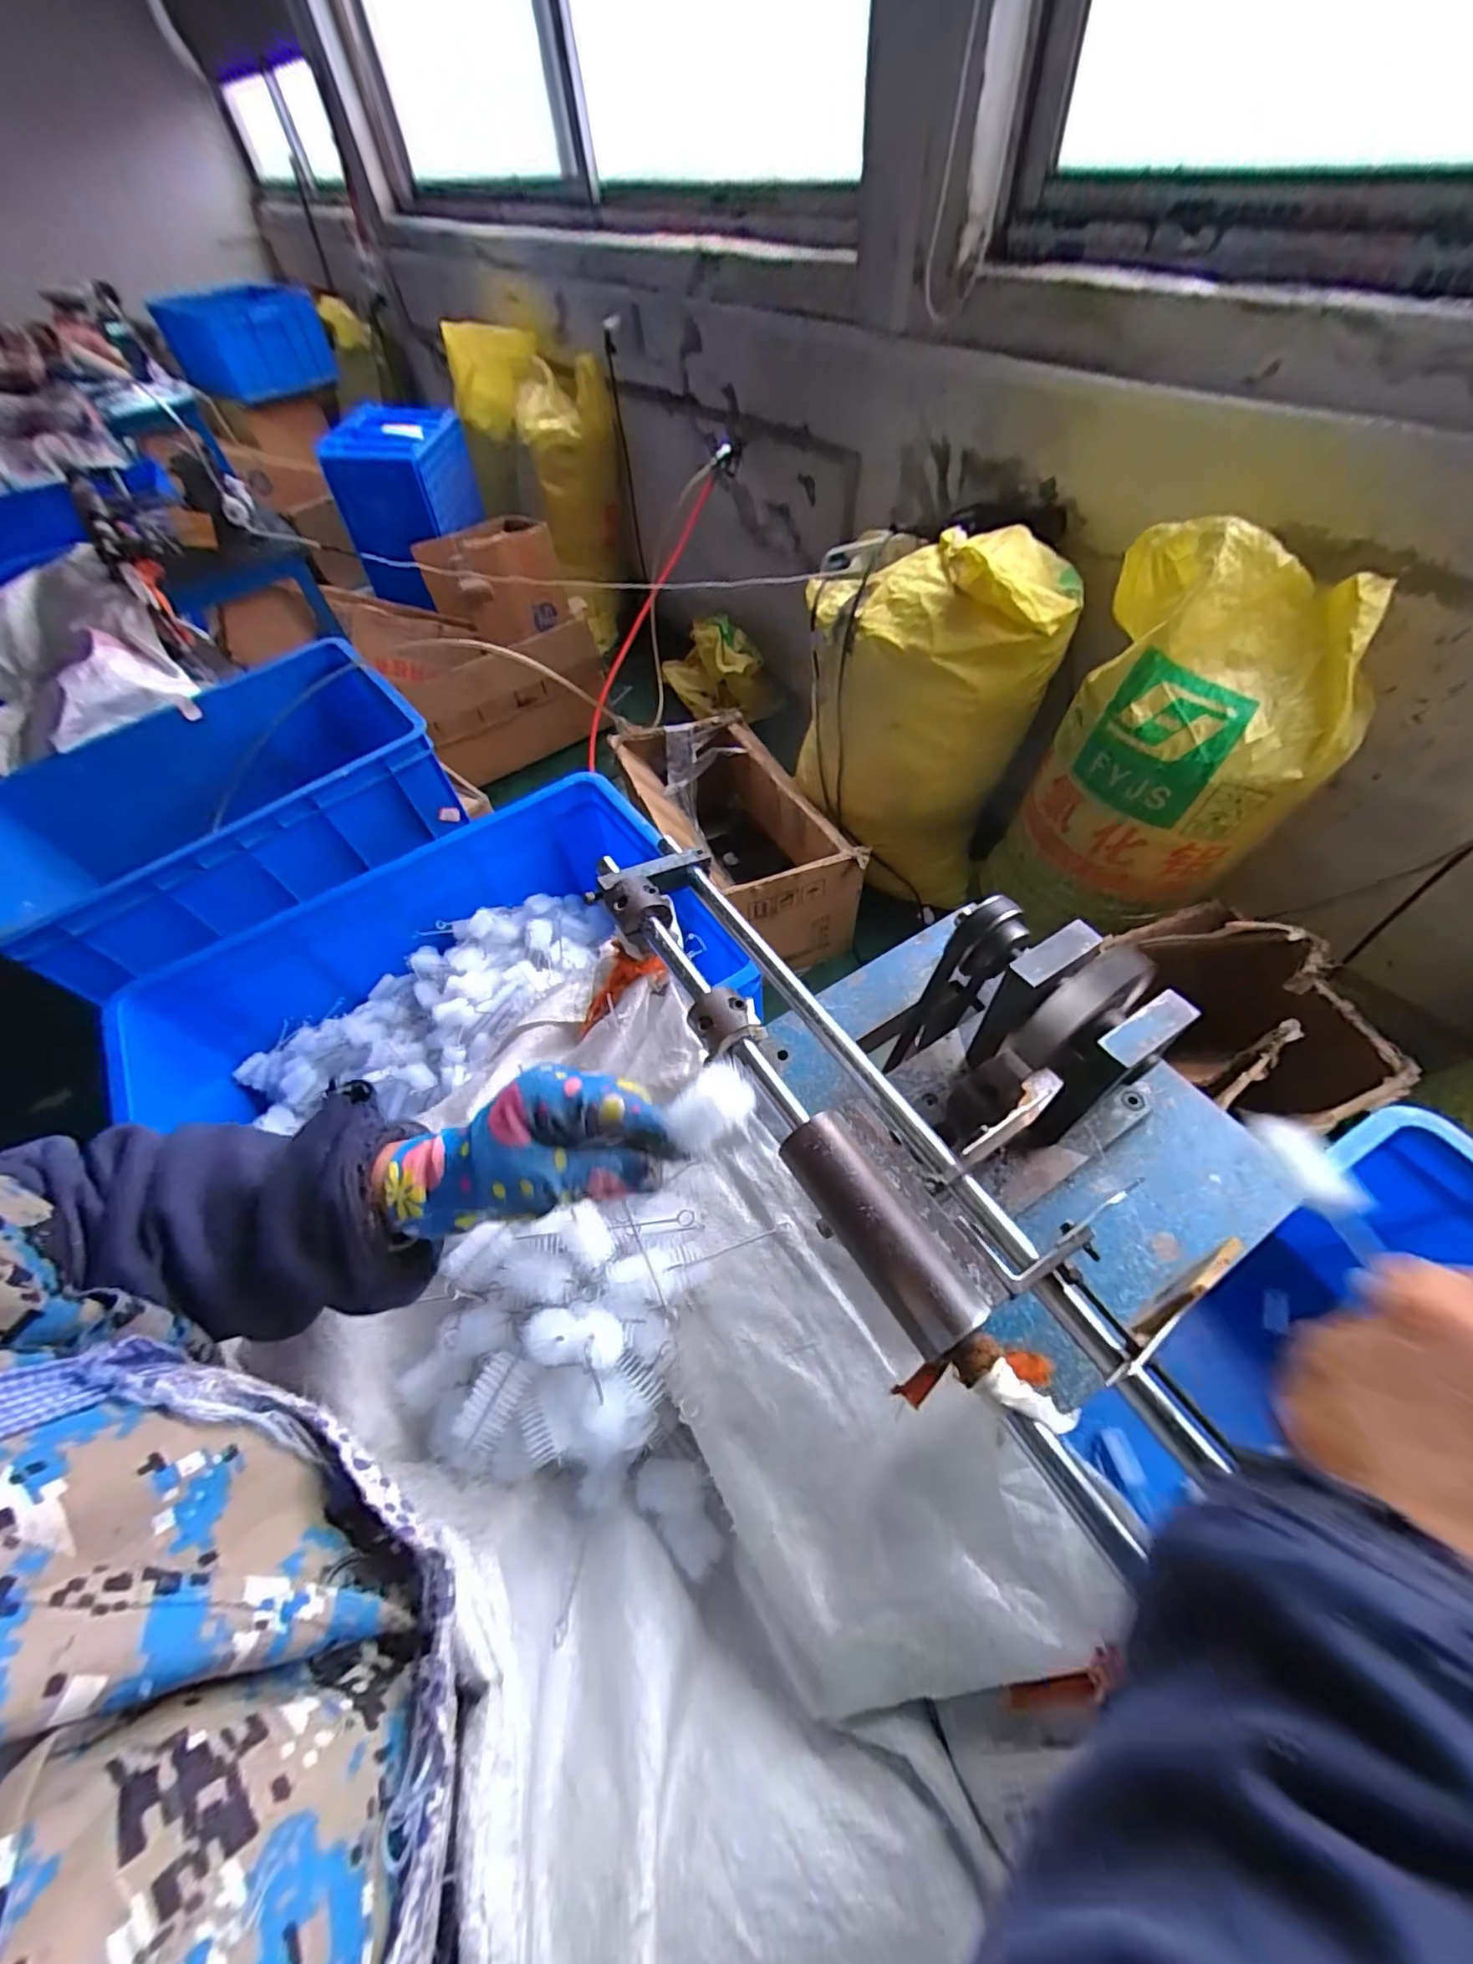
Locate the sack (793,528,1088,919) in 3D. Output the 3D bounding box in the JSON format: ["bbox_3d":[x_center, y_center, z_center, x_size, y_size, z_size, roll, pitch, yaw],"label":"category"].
[{"bbox_3d":[0.328,-0.484,1.173,0.389,0.549,0.266,26,60,21],"label":"sack"}]

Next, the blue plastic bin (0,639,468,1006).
[{"bbox_3d":[-0.848,-0.305,1.033,0.620,0.139,0.513,-36,59,-20],"label":"blue plastic bin"}]

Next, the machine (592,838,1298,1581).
[{"bbox_3d":[0.137,0.033,0.433,0.292,0.147,0.406,-27,56,-15],"label":"machine"}]

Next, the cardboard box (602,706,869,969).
[{"bbox_3d":[-0.008,-0.296,1.305,0.308,0.257,0.551,-21,55,-11],"label":"cardboard box"}]

